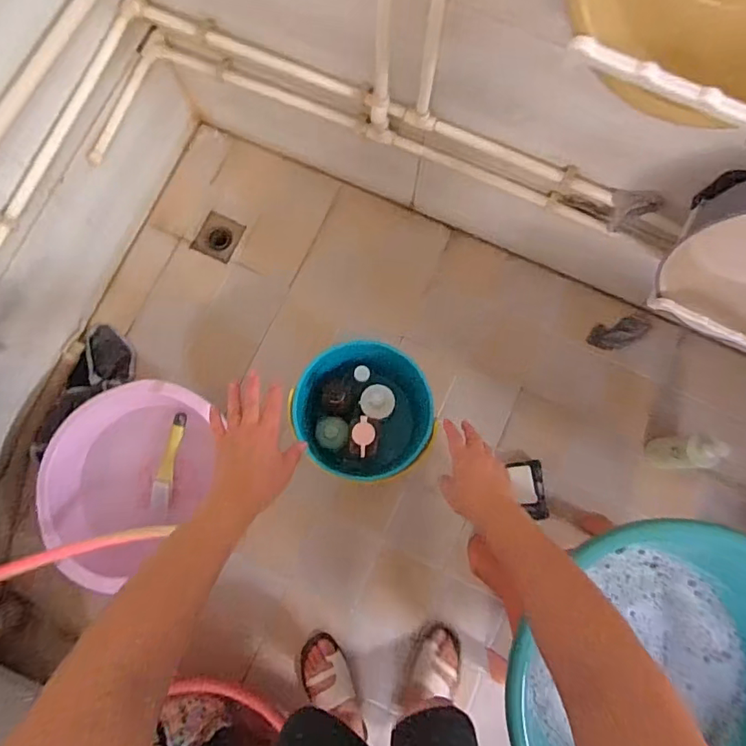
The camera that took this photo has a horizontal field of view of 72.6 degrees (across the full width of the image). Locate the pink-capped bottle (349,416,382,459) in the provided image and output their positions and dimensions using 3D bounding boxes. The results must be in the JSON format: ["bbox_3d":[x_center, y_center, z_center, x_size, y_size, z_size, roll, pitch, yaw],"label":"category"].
[{"bbox_3d":[-0.015,0.124,0.986,0.058,0.121,0.076,6,81,0],"label":"pink-capped bottle"}]

